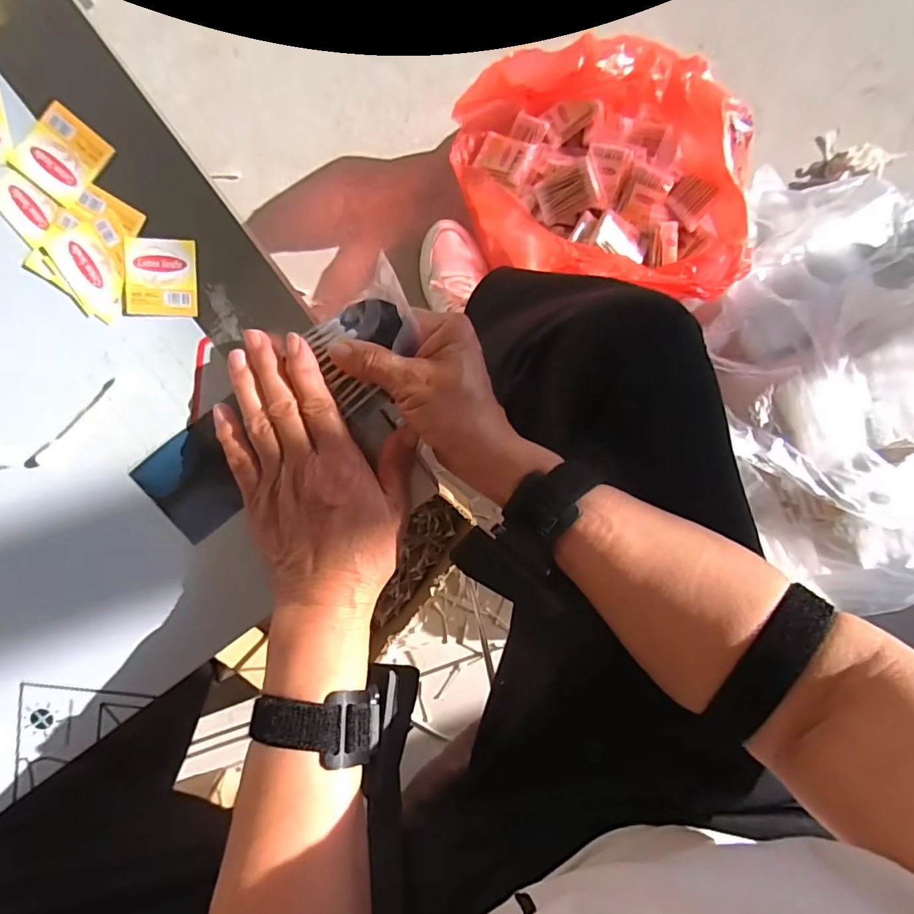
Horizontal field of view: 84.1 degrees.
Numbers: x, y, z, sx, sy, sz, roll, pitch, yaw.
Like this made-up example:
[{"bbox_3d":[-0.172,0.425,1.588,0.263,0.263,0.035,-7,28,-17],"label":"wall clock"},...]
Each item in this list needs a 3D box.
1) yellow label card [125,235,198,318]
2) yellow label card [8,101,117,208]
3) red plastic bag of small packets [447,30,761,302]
[{"bbox_3d":[-0.175,-0.106,0.300,0.040,0.004,0.044,1,97,-6],"label":"yellow label card"},{"bbox_3d":[-0.224,-0.171,0.287,0.039,0.004,0.044,41,92,-9],"label":"yellow label card"},{"bbox_3d":[0.188,-0.337,0.628,0.334,0.189,0.311,-12,97,-3],"label":"red plastic bag of small packets"}]

